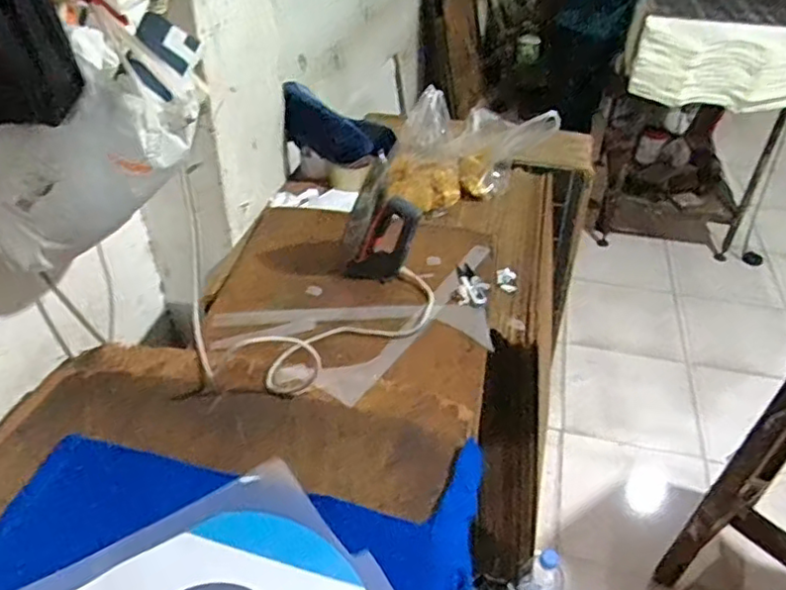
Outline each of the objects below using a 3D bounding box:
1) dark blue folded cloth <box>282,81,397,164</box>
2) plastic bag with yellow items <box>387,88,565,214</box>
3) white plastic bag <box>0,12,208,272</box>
[{"bbox_3d":[-0.119,-0.351,1.361,0.240,0.116,0.064,23,41,5],"label":"dark blue folded cloth"},{"bbox_3d":[0.161,-0.305,1.326,0.357,0.182,0.145,-14,40,-18],"label":"plastic bag with yellow items"},{"bbox_3d":[-0.370,-0.169,0.758,0.353,0.171,0.134,-42,42,8],"label":"white plastic bag"}]

